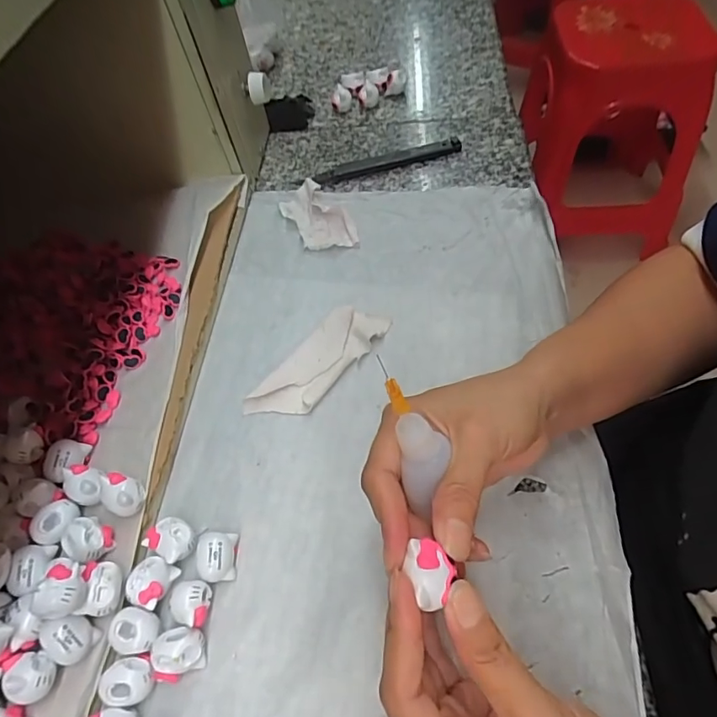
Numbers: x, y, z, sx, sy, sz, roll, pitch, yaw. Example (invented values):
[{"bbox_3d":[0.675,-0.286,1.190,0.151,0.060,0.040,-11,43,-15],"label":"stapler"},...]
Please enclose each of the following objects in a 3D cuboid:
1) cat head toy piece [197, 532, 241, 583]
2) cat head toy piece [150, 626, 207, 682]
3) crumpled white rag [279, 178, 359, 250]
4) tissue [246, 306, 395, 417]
[{"bbox_3d":[-0.079,0.110,0.280,0.021,0.019,0.025,0,56,4],"label":"cat head toy piece"},{"bbox_3d":[-0.090,0.149,0.254,0.023,0.019,0.024,3,56,6],"label":"cat head toy piece"},{"bbox_3d":[-0.033,-0.122,0.427,0.045,0.017,0.083,-25,58,-12],"label":"crumpled white rag"},{"bbox_3d":[-0.027,0.002,0.351,0.039,0.011,0.112,34,65,24],"label":"tissue"}]

